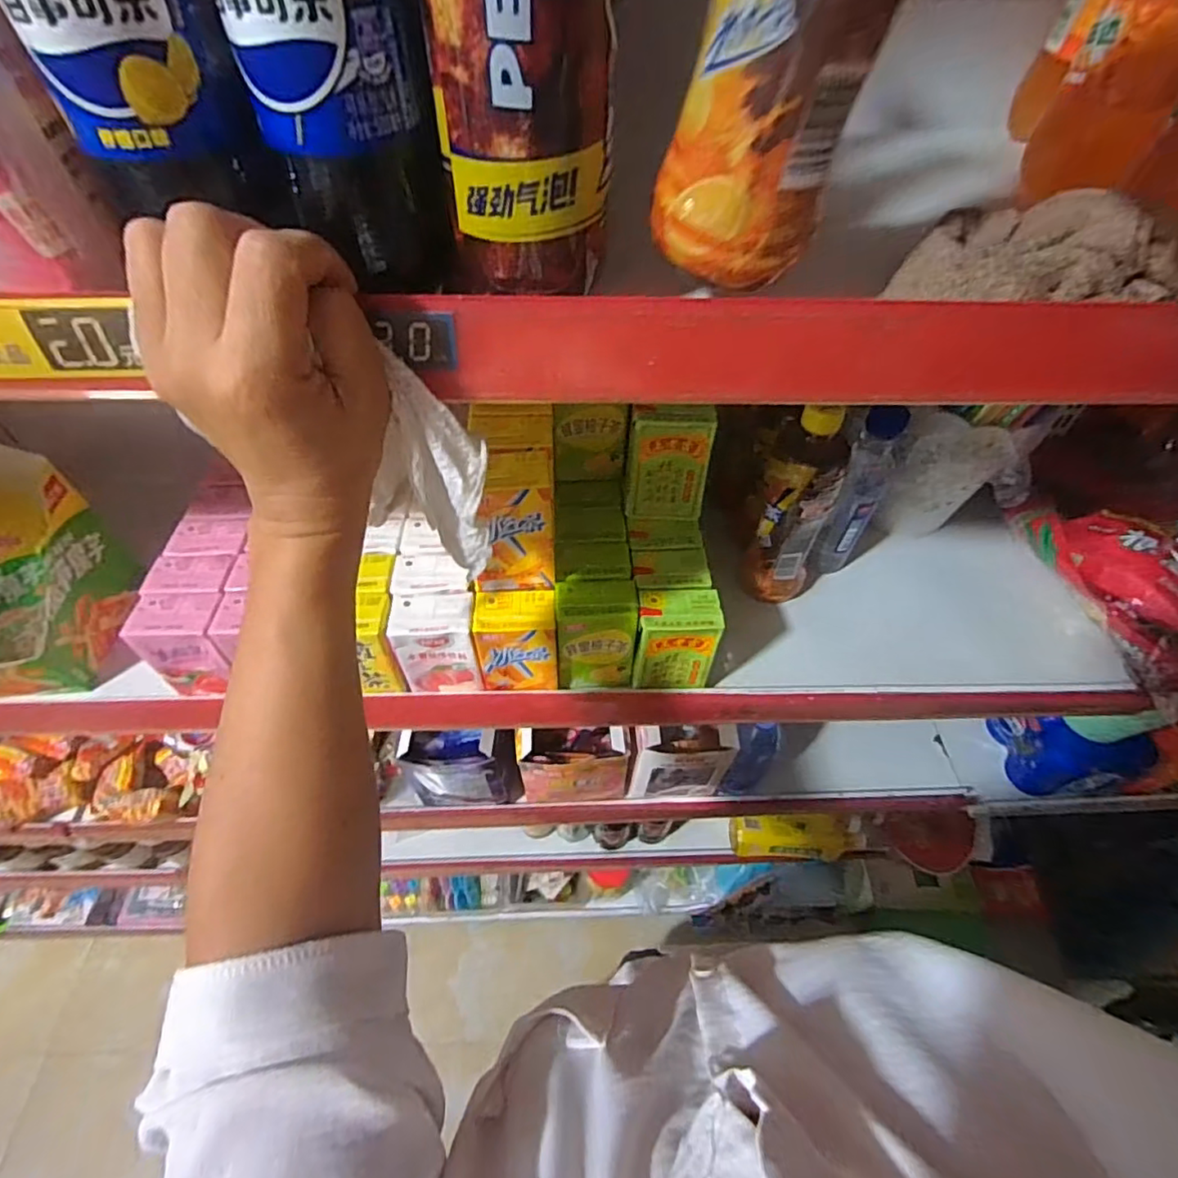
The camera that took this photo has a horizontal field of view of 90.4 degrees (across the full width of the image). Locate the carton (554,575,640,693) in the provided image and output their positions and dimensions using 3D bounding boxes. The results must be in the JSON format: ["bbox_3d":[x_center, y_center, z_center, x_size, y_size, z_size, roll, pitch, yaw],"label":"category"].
[{"bbox_3d":[0.007,0.040,0.507,0.066,0.099,0.050,1,54,0],"label":"carton"}]

